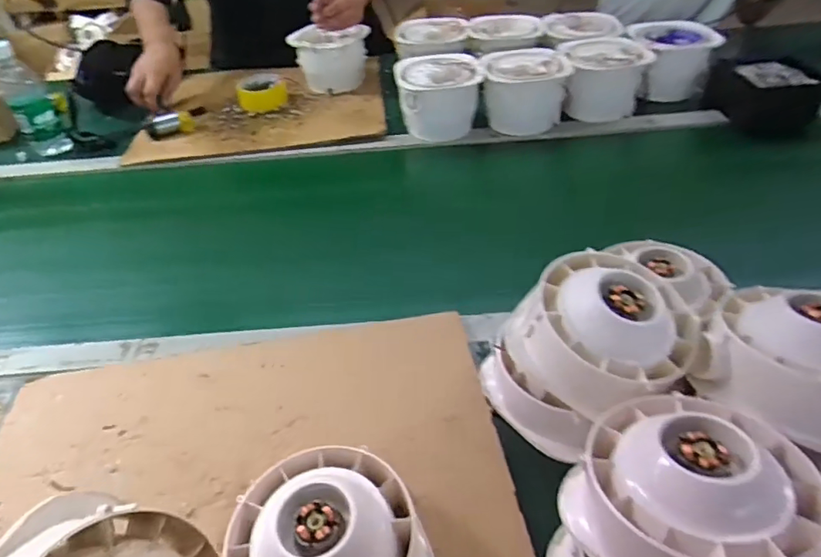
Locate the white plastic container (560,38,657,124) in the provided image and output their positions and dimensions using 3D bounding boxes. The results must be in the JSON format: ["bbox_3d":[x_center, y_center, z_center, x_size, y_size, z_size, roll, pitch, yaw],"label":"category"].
[{"bbox_3d":[0.316,-0.335,0.872,0.136,0.090,0.130,3,43,8],"label":"white plastic container"}]

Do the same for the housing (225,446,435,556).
[{"bbox_3d":[-0.057,0.189,0.364,0.127,0.069,0.135,-25,46,-20],"label":"housing"}]

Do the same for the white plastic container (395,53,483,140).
[{"bbox_3d":[0.047,-0.303,0.875,0.132,0.094,0.110,-4,43,1],"label":"white plastic container"}]

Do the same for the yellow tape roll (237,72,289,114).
[{"bbox_3d":[-0.292,-0.368,1.031,0.092,0.038,0.092,-19,45,-15],"label":"yellow tape roll"}]

